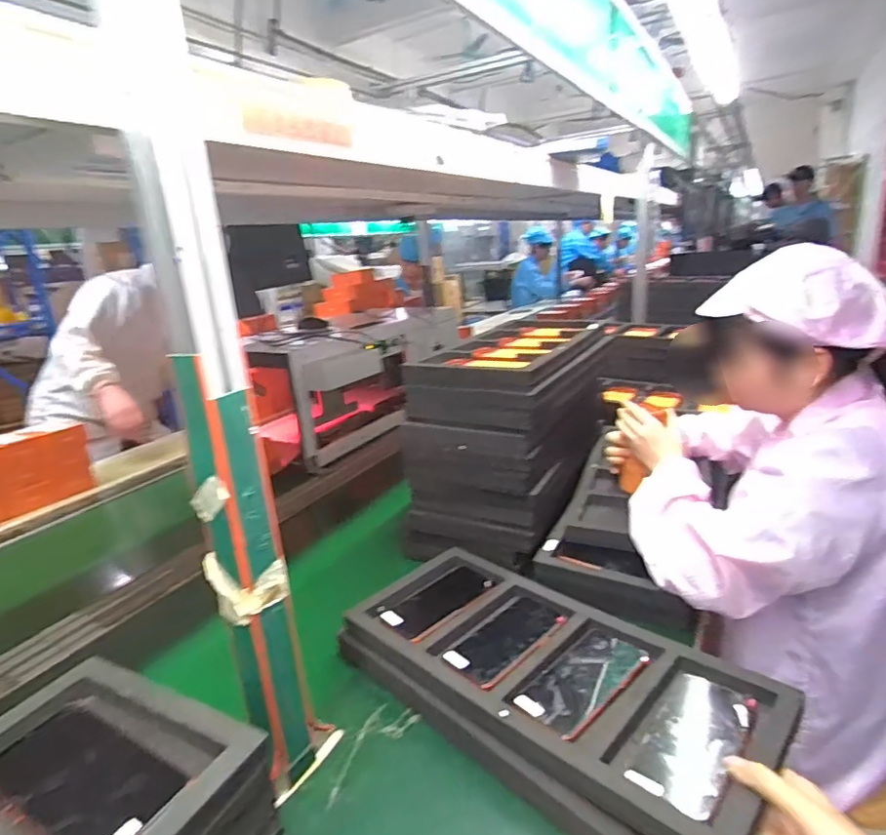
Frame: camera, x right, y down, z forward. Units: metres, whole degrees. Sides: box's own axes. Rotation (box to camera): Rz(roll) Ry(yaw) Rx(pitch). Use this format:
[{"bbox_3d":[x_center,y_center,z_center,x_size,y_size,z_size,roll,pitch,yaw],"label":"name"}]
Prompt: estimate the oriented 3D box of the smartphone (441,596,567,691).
[{"bbox_3d":[0.079,0.275,0.690,0.156,0.012,0.079,-18,22,-39],"label":"smartphone"}]

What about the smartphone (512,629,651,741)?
[{"bbox_3d":[0.157,0.290,0.619,0.157,0.014,0.082,-18,22,-38],"label":"smartphone"}]

